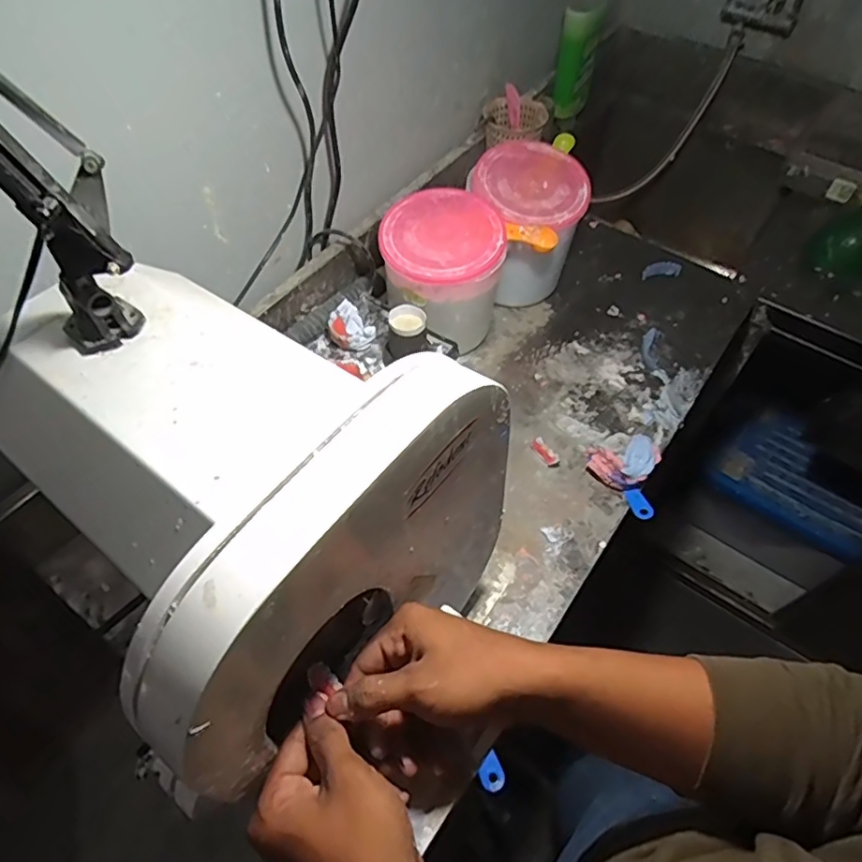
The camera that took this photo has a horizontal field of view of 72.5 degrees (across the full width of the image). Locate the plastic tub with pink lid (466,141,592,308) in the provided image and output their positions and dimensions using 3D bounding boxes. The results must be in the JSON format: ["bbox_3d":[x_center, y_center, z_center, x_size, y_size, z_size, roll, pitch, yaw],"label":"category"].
[{"bbox_3d":[0.137,-0.281,0.848,0.148,0.190,0.154,1,55,-1],"label":"plastic tub with pink lid"}]

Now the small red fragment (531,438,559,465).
[{"bbox_3d":[0.146,0.026,0.750,0.015,0.013,0.041,-31,61,-21],"label":"small red fragment"}]

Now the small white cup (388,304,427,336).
[{"bbox_3d":[-0.026,-0.127,0.672,0.043,0.014,0.039,0,55,-1],"label":"small white cup"}]

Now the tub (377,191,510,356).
[{"bbox_3d":[0.014,-0.200,0.795,0.156,0.172,0.158,0,55,-1],"label":"tub"}]

